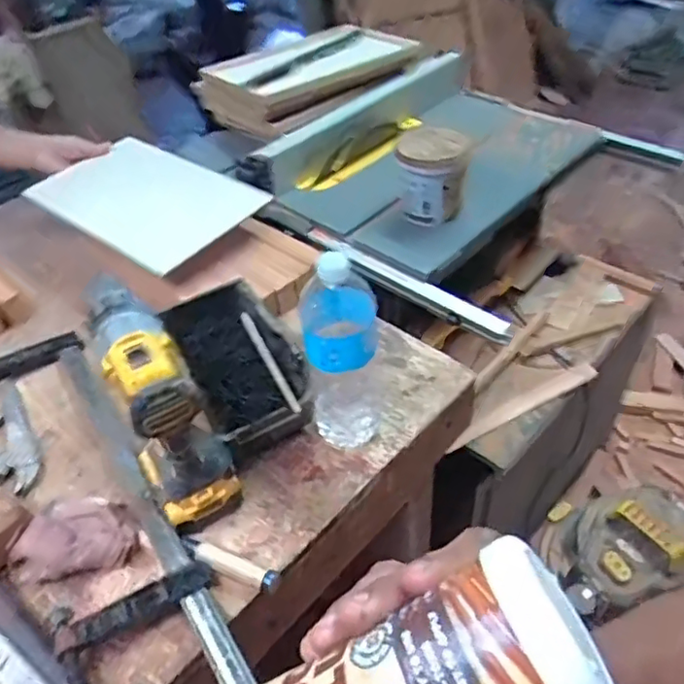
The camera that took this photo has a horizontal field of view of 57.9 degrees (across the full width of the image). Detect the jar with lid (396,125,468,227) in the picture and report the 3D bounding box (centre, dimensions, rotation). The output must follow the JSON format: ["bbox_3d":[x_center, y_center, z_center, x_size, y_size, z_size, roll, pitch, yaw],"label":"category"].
[{"bbox_3d":[0.149,-0.269,1.012,0.109,0.148,0.087,5,45,11],"label":"jar with lid"}]

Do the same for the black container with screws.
[{"bbox_3d":[-0.134,0.032,0.780,0.129,0.094,0.230,-24,47,-18],"label":"black container with screws"}]

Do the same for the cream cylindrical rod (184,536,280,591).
[{"bbox_3d":[-0.115,0.227,0.637,0.114,0.015,0.021,15,48,20],"label":"cream cylindrical rod"}]

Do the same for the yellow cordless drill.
[{"bbox_3d":[-0.174,0.074,0.624,0.086,0.241,0.168,-23,47,-18],"label":"yellow cordless drill"}]

